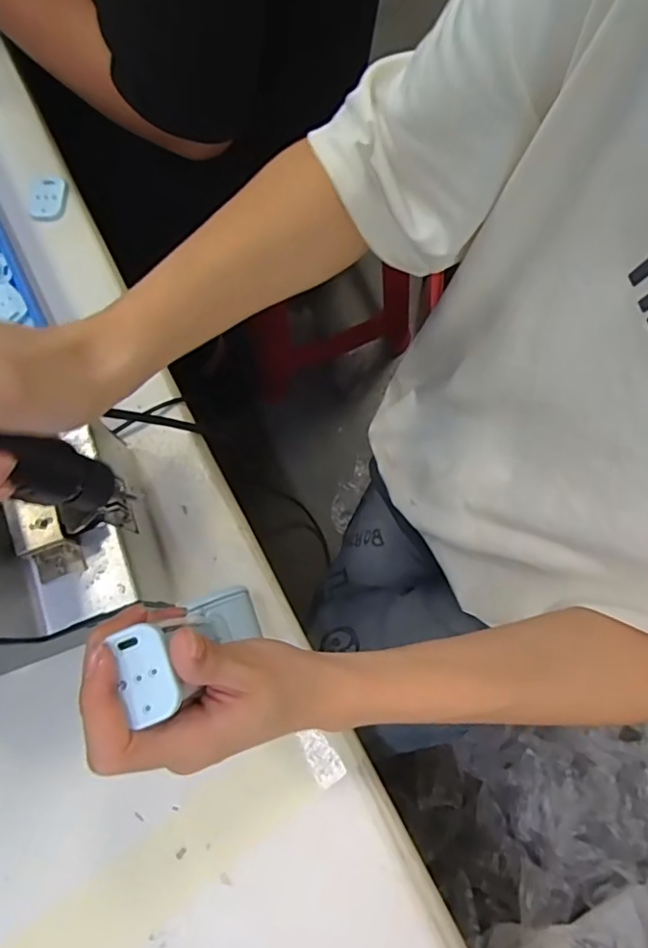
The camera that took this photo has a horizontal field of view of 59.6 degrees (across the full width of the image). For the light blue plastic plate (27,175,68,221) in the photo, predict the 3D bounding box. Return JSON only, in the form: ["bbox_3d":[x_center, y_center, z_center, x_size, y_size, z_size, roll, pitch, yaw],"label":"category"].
[{"bbox_3d":[-0.228,-0.227,0.465,0.029,0.005,0.040,-2,75,1],"label":"light blue plastic plate"}]

